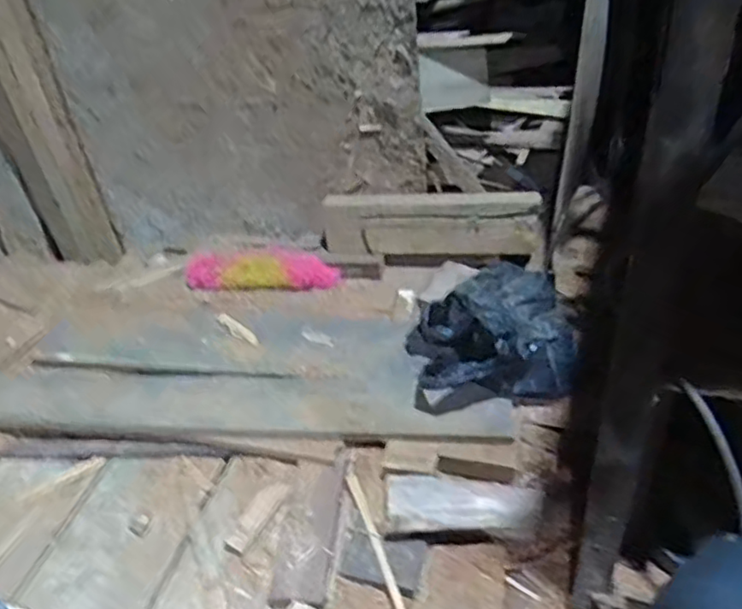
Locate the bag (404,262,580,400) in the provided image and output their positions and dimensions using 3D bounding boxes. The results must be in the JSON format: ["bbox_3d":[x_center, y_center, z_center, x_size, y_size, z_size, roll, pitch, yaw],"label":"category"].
[{"bbox_3d":[0.187,0.033,1.058,0.261,0.122,0.268,1,34,11],"label":"bag"}]

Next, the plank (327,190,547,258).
[{"bbox_3d":[0.109,-0.150,1.301,0.423,0.126,0.056,4,35,16],"label":"plank"}]

